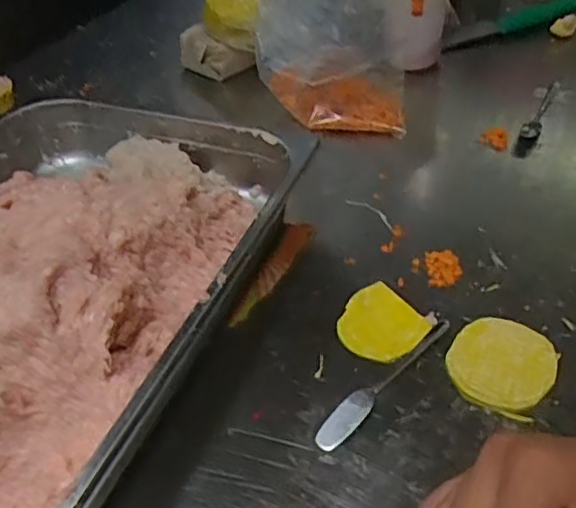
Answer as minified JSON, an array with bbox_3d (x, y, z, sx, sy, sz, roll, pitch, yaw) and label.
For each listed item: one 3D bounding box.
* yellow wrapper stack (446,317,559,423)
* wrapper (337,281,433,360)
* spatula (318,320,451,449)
[{"bbox_3d":[0.153,0.077,0.445,0.067,0.006,0.077,28,52,29],"label":"yellow wrapper stack"},{"bbox_3d":[0.068,0.051,0.473,0.056,0.009,0.061,-30,50,-25],"label":"wrapper"},{"bbox_3d":[0.069,0.087,0.442,0.017,0.007,0.136,32,54,31],"label":"spatula"}]

